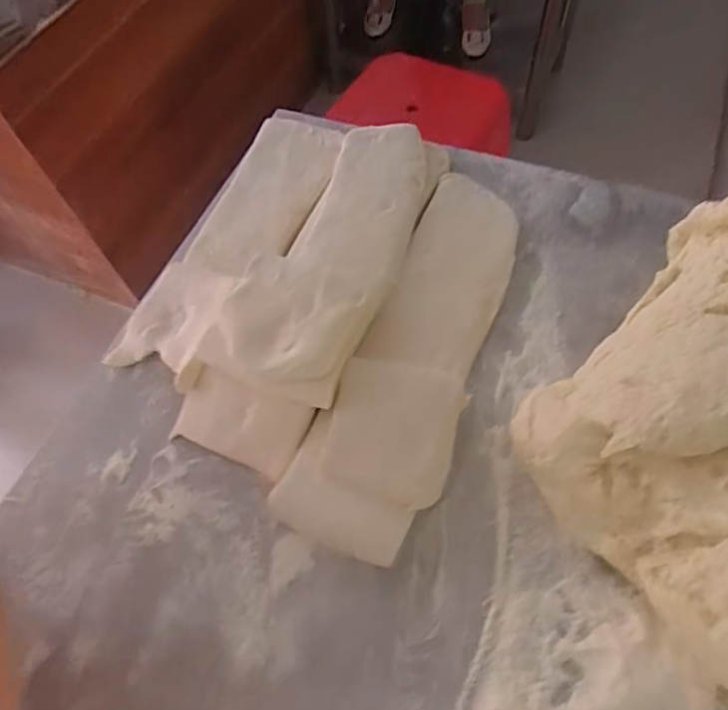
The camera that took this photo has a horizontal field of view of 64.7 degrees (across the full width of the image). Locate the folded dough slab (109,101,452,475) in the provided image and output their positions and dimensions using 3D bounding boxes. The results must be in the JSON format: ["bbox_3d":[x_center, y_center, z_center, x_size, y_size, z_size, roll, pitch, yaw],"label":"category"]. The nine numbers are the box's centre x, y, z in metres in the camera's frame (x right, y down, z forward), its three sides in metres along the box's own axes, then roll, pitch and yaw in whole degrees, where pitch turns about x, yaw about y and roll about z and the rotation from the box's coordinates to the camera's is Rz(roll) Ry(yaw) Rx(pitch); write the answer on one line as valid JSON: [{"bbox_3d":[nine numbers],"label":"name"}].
[{"bbox_3d":[-0.083,-0.111,0.575,0.234,0.081,0.418,17,63,14],"label":"folded dough slab"}]

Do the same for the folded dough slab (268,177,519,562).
[{"bbox_3d":[0.059,-0.018,0.535,0.120,0.043,0.402,21,64,15],"label":"folded dough slab"}]

